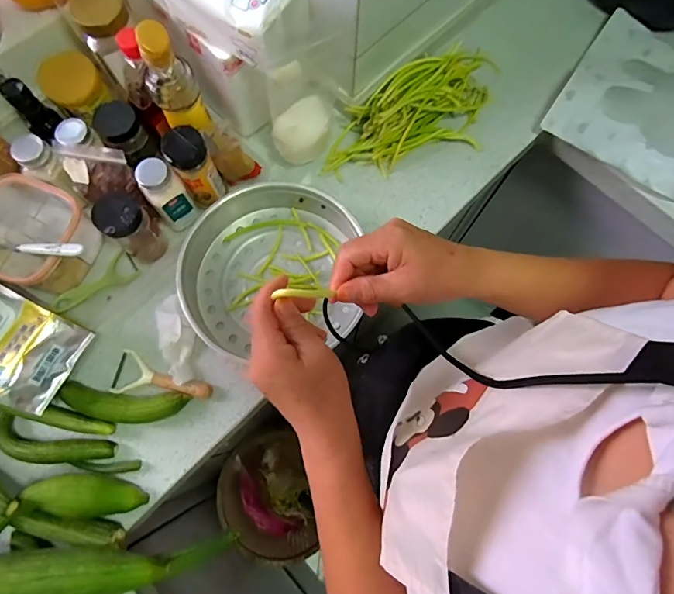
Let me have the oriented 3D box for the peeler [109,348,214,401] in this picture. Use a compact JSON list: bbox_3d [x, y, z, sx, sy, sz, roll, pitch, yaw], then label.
[{"bbox_3d":[-0.240,0.117,0.585,0.139,0.024,0.056,17,75,3],"label":"peeler"}]

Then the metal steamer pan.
[{"bbox_3d":[-0.082,-0.033,0.605,0.239,0.069,0.254,0,75,-1],"label":"metal steamer pan"}]

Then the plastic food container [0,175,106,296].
[{"bbox_3d":[-0.420,-0.083,0.601,0.127,0.090,0.134,19,75,4],"label":"plastic food container"}]

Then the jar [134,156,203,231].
[{"bbox_3d":[-0.232,-0.140,0.598,0.049,0.106,0.049,0,75,-1],"label":"jar"}]

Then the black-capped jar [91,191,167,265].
[{"bbox_3d":[-0.282,-0.096,0.593,0.057,0.115,0.057,0,75,-1],"label":"black-capped jar"}]

